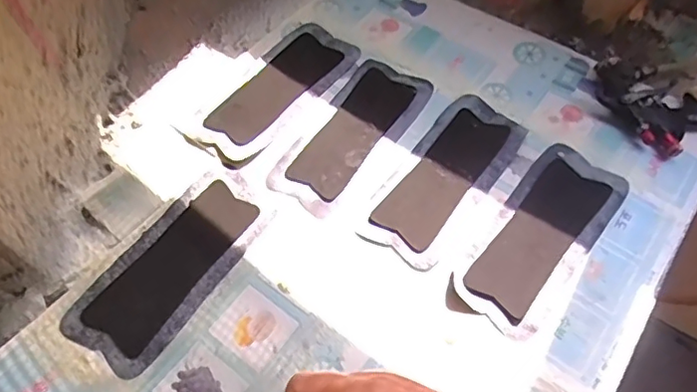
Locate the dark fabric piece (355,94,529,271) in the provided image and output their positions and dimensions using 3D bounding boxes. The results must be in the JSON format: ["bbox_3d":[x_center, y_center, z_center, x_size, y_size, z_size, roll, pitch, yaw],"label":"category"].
[{"bbox_3d":[0.106,-0.022,0.622,0.095,0.011,0.220,33,67,19],"label":"dark fabric piece"}]

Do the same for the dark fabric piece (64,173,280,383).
[{"bbox_3d":[-0.175,0.068,0.574,0.096,0.004,0.217,32,65,12],"label":"dark fabric piece"}]

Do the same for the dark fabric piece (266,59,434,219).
[{"bbox_3d":[0.005,-0.074,0.654,0.093,0.004,0.219,29,66,18],"label":"dark fabric piece"}]

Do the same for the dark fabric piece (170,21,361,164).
[{"bbox_3d":[-0.090,-0.129,0.687,0.098,0.007,0.228,37,68,20],"label":"dark fabric piece"}]

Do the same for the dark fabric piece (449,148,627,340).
[{"bbox_3d":[0.195,0.041,0.580,0.096,0.015,0.228,35,67,21],"label":"dark fabric piece"}]

